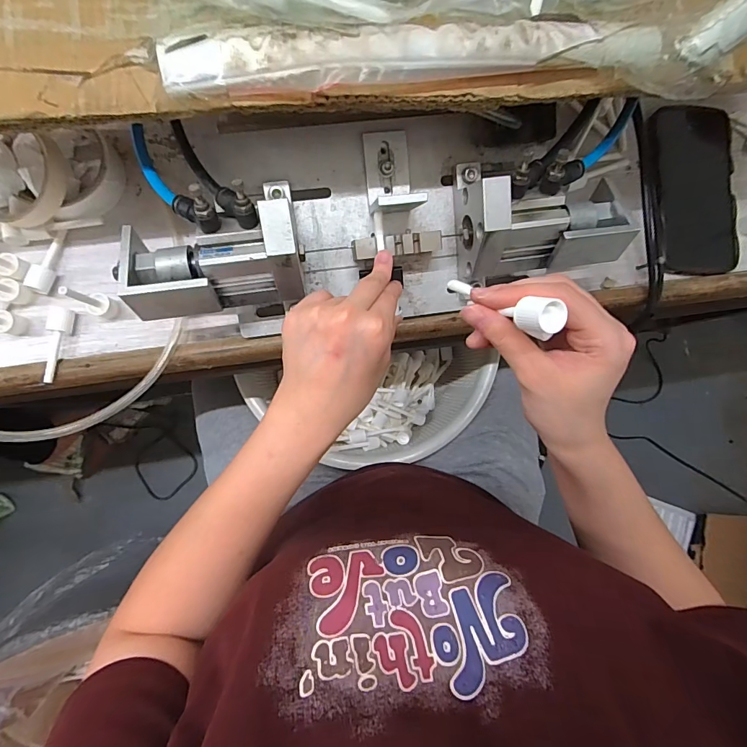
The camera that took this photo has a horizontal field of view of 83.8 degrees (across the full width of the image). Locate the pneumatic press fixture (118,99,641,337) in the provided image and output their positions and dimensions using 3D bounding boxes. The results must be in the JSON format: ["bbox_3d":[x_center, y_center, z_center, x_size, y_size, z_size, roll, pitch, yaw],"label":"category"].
[{"bbox_3d":[0.006,-0.123,0.331,0.376,0.093,0.127,-8,88,-6],"label":"pneumatic press fixture"}]

